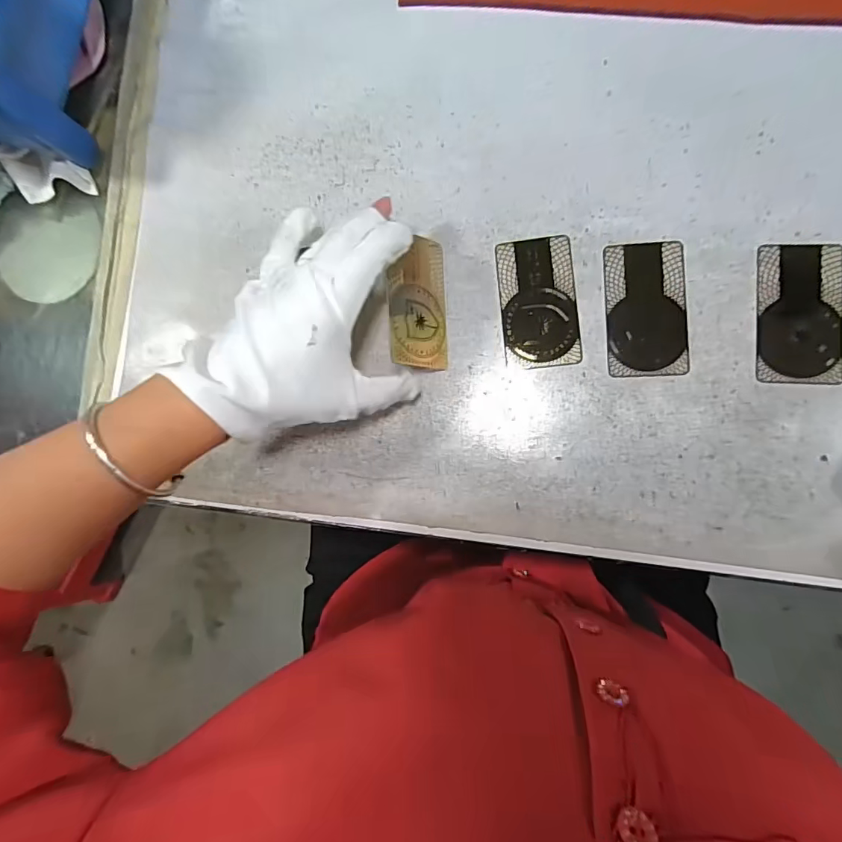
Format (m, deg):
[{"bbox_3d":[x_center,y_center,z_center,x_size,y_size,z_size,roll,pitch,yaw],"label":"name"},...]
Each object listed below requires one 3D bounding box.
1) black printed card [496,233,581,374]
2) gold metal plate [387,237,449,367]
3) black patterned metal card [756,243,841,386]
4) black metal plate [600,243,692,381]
[{"bbox_3d":[0.077,-0.078,0.314,0.048,0.004,0.085,-5,85,8],"label":"black printed card"},{"bbox_3d":[-0.002,-0.077,0.307,0.004,0.048,0.084,-7,83,48],"label":"gold metal plate"},{"bbox_3d":[0.233,-0.066,0.293,0.049,0.004,0.086,2,86,8],"label":"black patterned metal card"},{"bbox_3d":[0.143,-0.072,0.304,0.049,0.004,0.086,-2,86,8],"label":"black metal plate"}]

